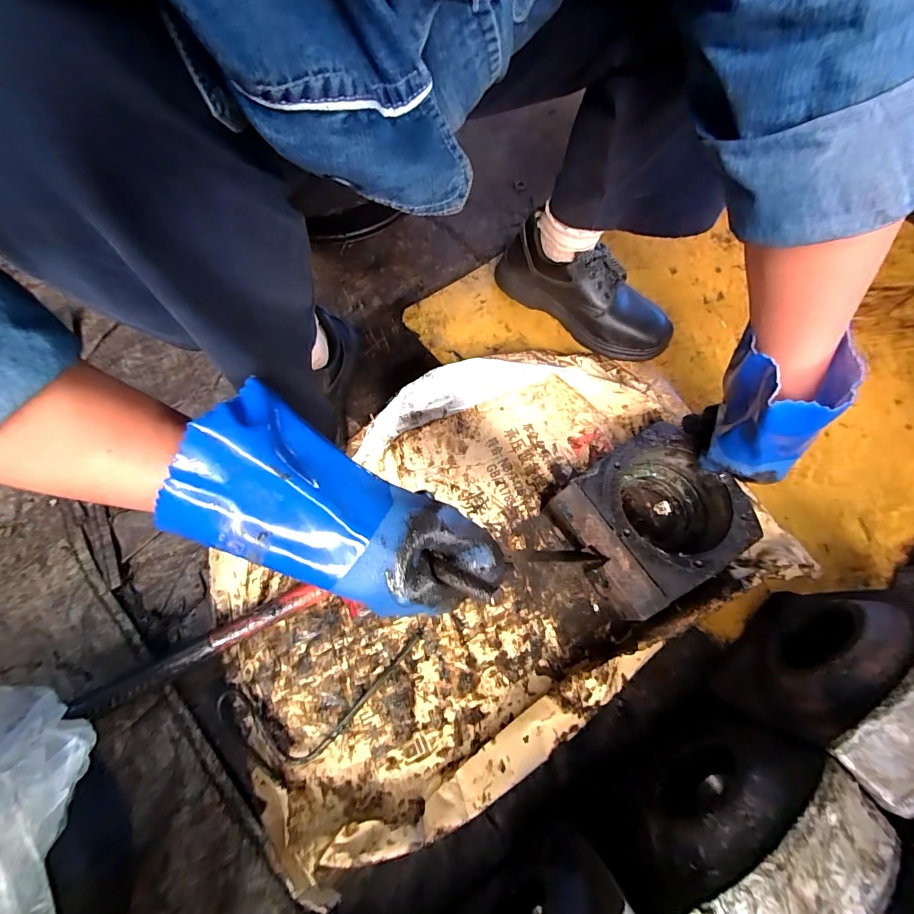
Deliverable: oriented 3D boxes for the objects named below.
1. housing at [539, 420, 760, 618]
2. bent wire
[{"bbox_3d":[0.215,0.069,0.467,0.180,0.086,0.150,-31,72,-10],"label":"housing"},{"bbox_3d":[-0.136,0.257,0.424,0.220,0.011,0.081,-15,69,-5],"label":"bent wire"}]

